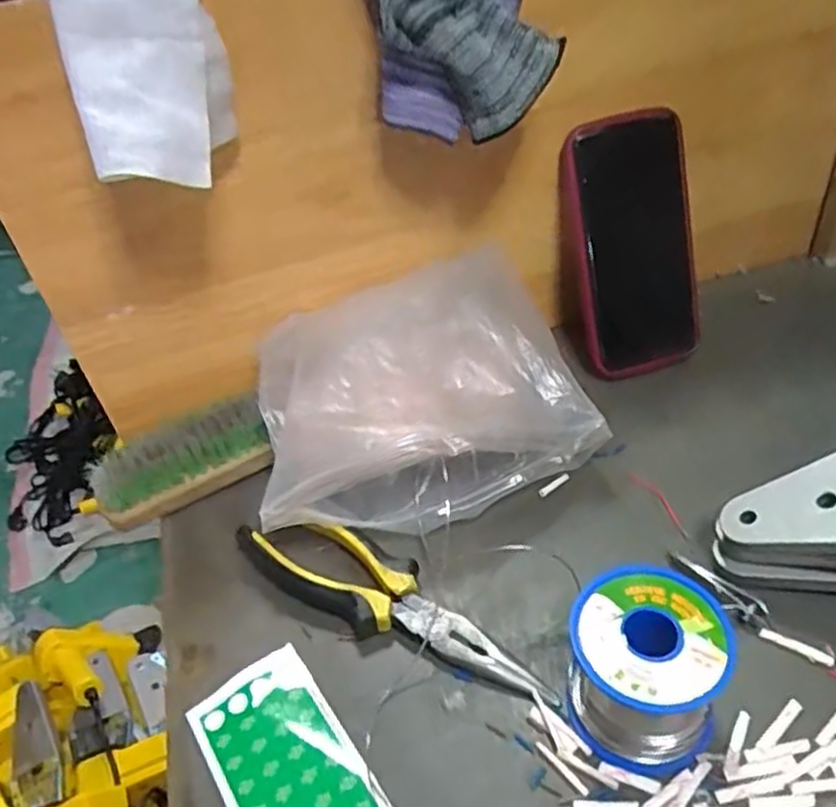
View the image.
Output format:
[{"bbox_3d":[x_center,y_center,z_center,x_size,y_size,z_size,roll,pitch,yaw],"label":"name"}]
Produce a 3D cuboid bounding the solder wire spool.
[{"bbox_3d":[0.101,0.119,0.325,0.063,0.062,0.066,-5,41,4],"label":"solder wire spool"}]

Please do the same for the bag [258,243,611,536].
[{"bbox_3d":[0.000,-0.004,0.455,0.198,0.096,0.144,-13,41,-6],"label":"bag"}]

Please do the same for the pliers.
[{"bbox_3d":[-0.014,0.103,0.387,0.183,0.029,0.041,18,47,26],"label":"pliers"}]

